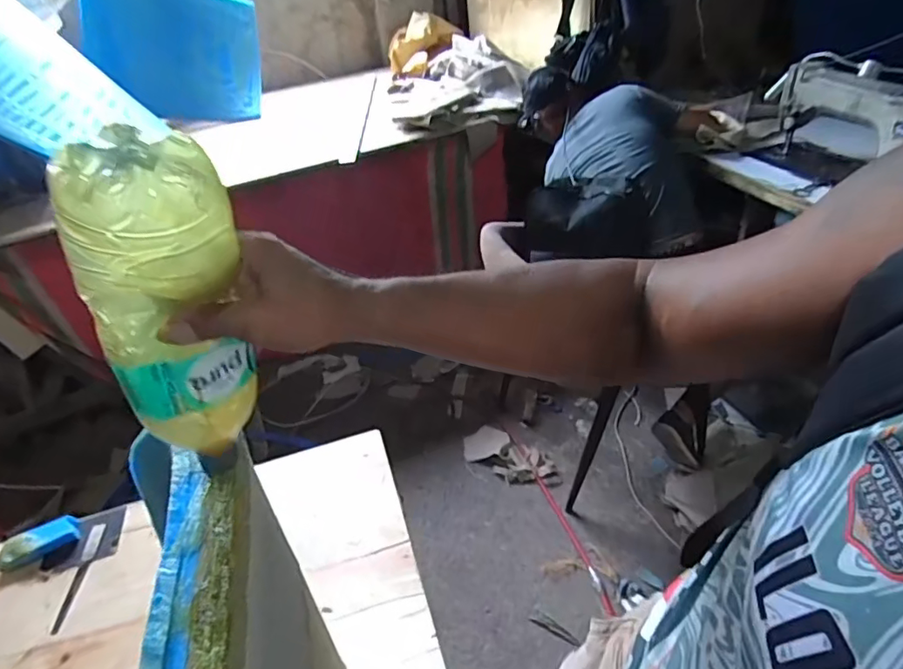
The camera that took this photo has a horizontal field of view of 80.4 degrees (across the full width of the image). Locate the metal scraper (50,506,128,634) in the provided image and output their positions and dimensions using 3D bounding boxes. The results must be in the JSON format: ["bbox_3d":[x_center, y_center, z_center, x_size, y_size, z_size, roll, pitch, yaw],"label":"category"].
[{"bbox_3d":[-0.685,0.426,1.006,0.087,0.011,0.240,-13,37,-6],"label":"metal scraper"}]

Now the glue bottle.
[{"bbox_3d":[-0.174,-0.013,0.341,0.065,0.226,0.078,21,43,10],"label":"glue bottle"}]

